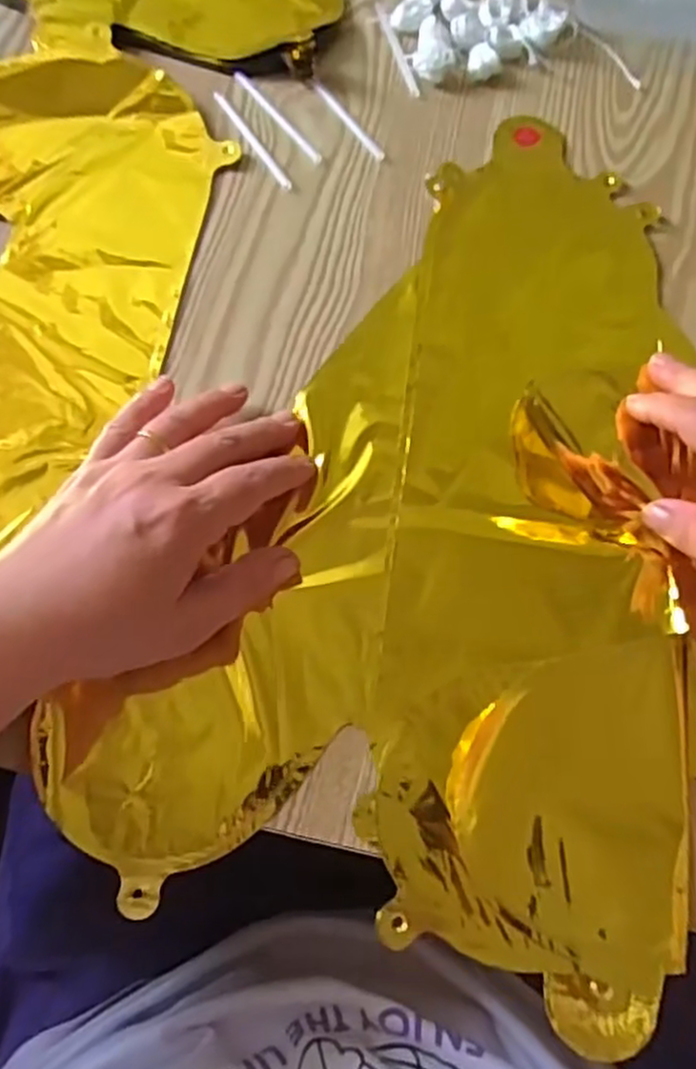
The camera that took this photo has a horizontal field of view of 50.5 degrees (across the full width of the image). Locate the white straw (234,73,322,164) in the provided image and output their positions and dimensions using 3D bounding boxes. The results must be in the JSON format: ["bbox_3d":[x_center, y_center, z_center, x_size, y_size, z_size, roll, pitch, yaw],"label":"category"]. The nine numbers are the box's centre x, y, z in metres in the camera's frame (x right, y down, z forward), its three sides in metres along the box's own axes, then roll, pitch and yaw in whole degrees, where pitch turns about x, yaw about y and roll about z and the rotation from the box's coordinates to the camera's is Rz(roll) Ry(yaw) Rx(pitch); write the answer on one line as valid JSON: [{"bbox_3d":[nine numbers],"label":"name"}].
[{"bbox_3d":[-0.040,-0.243,0.429,0.008,0.004,0.083,-34,74,-15],"label":"white straw"}]

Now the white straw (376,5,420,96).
[{"bbox_3d":[0.030,-0.299,0.453,0.006,0.004,0.084,-13,70,-8],"label":"white straw"}]

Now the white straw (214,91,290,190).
[{"bbox_3d":[-0.055,-0.226,0.420,0.007,0.004,0.082,-30,73,-13],"label":"white straw"}]

